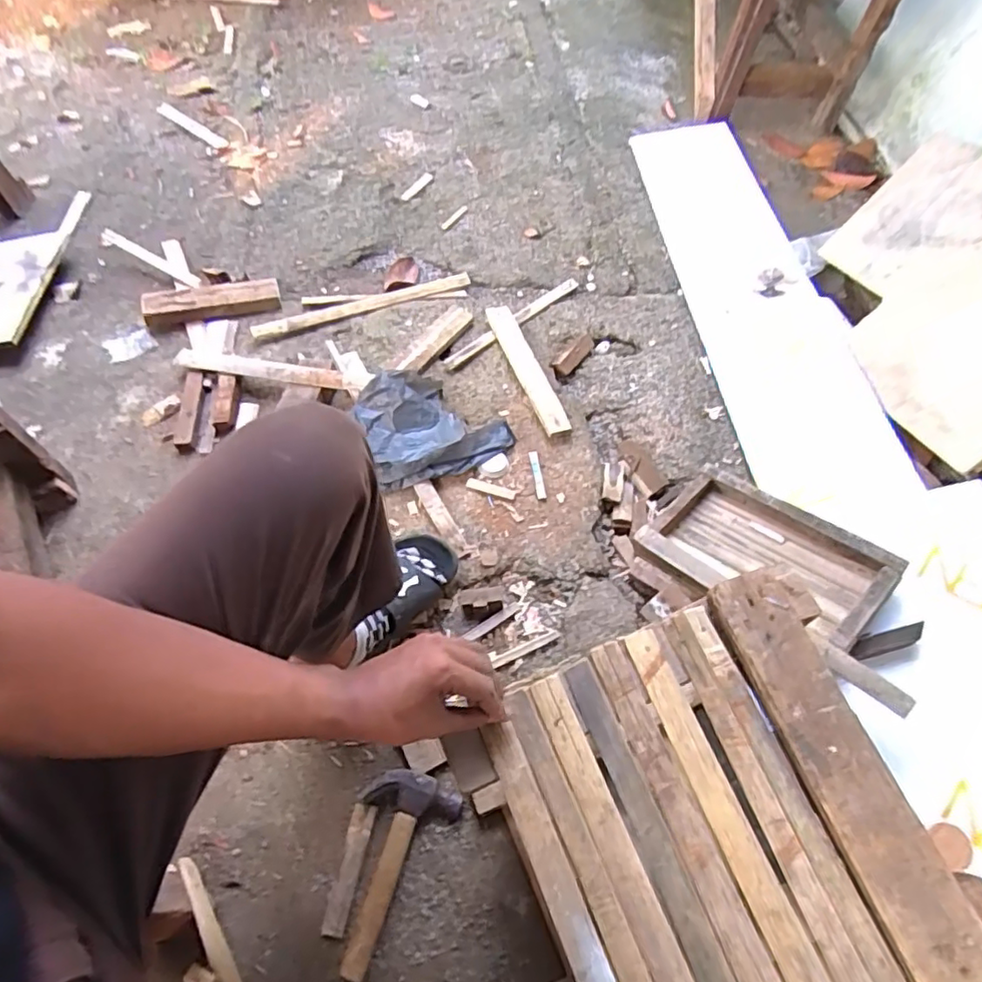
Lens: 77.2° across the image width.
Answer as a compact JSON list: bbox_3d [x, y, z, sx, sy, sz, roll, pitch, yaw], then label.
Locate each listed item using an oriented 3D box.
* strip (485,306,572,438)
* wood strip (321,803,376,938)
[{"bbox_3d":[0.067,-0.229,1.145,0.050,0.022,0.325,-19,62,-10],"label":"strip"},{"bbox_3d":[-0.172,0.456,0.744,0.028,0.009,0.136,9,61,5],"label":"wood strip"}]

